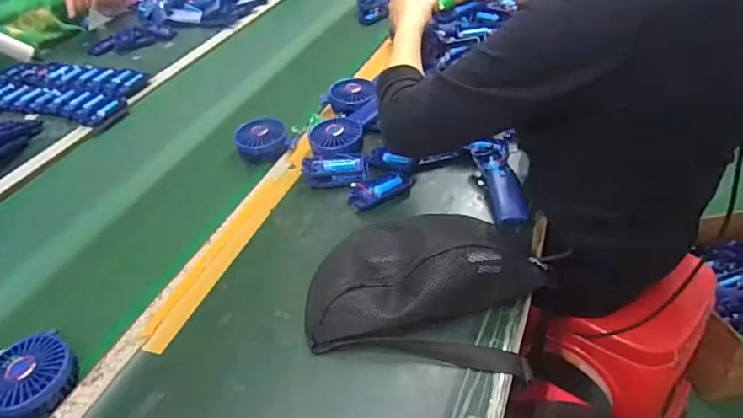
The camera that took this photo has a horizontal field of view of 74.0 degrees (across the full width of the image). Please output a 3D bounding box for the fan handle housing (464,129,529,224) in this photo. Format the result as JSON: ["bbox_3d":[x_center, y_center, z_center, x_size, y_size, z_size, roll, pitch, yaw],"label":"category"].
[{"bbox_3d":[0.191,-0.046,0.739,0.060,0.034,0.189,-4,42,3],"label":"fan handle housing"}]

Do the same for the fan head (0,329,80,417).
[{"bbox_3d":[-0.379,0.183,0.548,0.095,0.045,0.087,28,52,32],"label":"fan head"}]

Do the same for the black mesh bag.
[{"bbox_3d":[0.060,0.087,0.574,0.270,0.078,0.163,6,43,13],"label":"black mesh bag"}]

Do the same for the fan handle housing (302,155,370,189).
[{"bbox_3d":[-0.055,-0.058,0.773,0.104,0.032,0.050,-6,42,0],"label":"fan handle housing"}]

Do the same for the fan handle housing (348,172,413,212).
[{"bbox_3d":[0.013,-0.029,0.742,0.099,0.018,0.052,-22,44,-17],"label":"fan handle housing"}]

